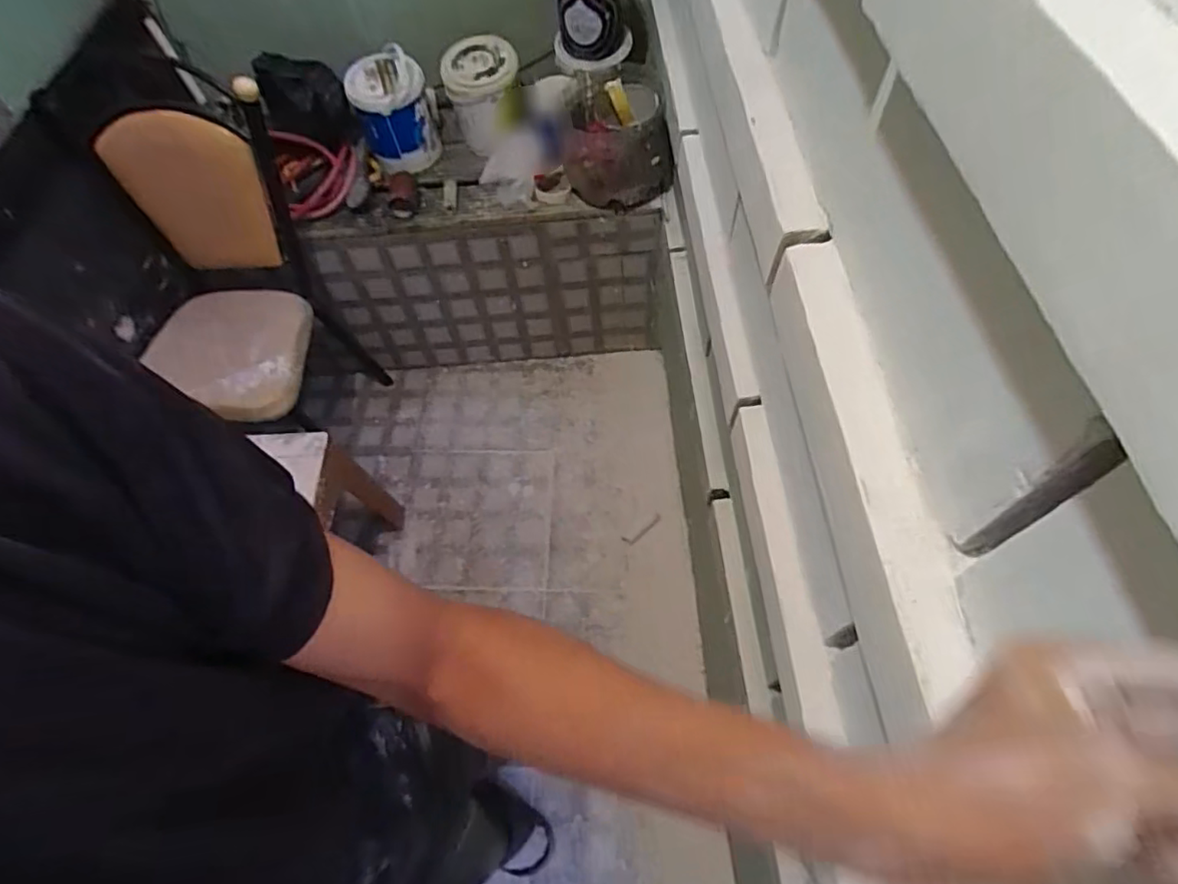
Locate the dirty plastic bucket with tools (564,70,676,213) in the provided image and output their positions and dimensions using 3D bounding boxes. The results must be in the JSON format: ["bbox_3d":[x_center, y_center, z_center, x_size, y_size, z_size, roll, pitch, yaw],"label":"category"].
[{"bbox_3d":[0.062,-0.681,1.357,0.236,0.188,0.219,0,59,4],"label":"dirty plastic bucket with tools"}]

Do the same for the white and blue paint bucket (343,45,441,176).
[{"bbox_3d":[-0.467,-0.791,1.449,0.174,0.199,0.177,-1,61,2],"label":"white and blue paint bucket"}]

